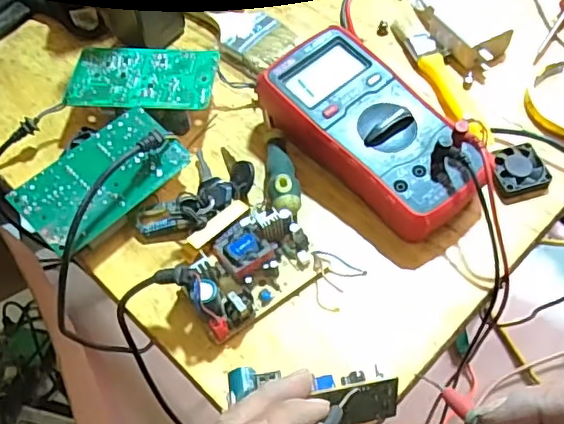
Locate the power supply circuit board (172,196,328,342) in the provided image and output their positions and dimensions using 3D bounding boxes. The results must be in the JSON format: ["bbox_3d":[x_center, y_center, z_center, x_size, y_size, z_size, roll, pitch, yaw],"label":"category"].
[{"bbox_3d":[-0.030,0.030,0.416,0.099,0.039,0.081,-33,61,-17],"label":"power supply circuit board"}]

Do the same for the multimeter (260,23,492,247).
[{"bbox_3d":[0.067,-0.062,0.456,0.098,0.046,0.183,-37,62,-19],"label":"multimeter"}]

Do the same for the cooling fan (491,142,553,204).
[{"bbox_3d":[0.184,-0.031,0.464,0.042,0.015,0.044,-15,57,-6],"label":"cooling fan"}]

